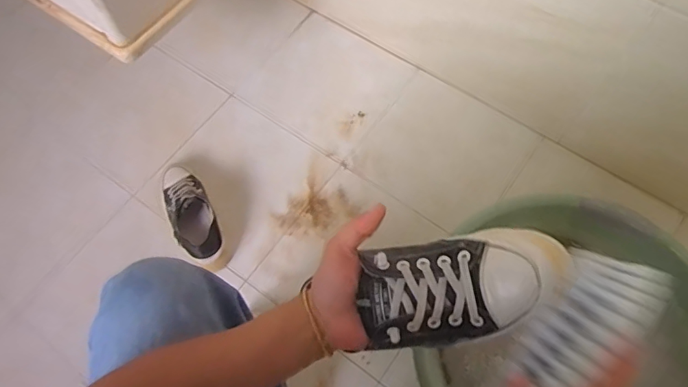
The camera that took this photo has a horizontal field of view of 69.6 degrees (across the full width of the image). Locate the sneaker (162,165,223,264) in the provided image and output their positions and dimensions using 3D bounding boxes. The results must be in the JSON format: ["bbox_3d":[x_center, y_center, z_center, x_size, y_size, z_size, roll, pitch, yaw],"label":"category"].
[{"bbox_3d":[-0.293,0.030,0.947,0.090,0.079,0.225,-25,68,-10],"label":"sneaker"}]

